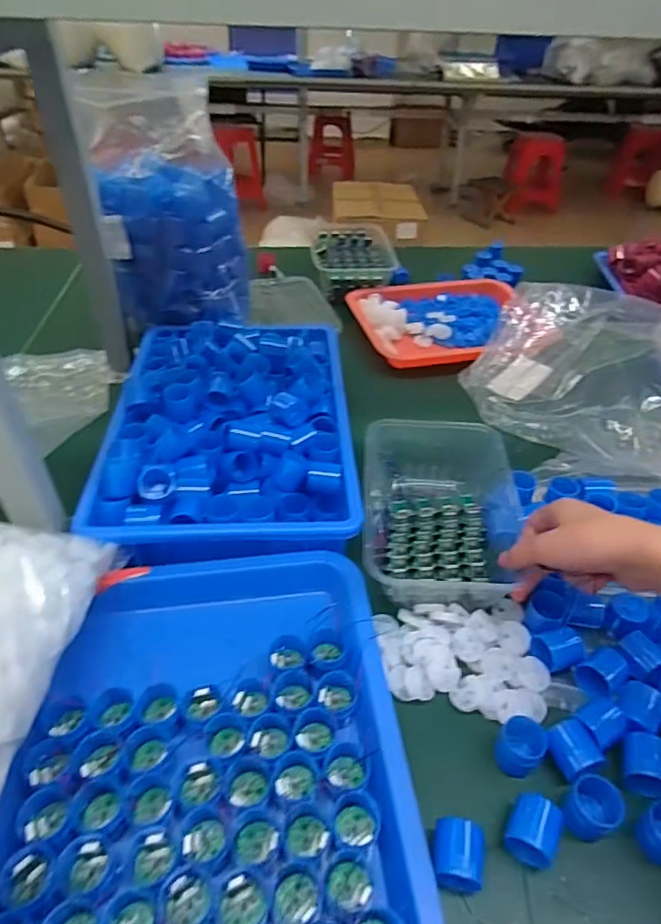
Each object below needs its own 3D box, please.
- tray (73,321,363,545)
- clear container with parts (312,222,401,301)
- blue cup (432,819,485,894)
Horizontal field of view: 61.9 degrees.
[{"bbox_3d":[-0.103,-0.052,0.590,0.240,0.057,0.342,-1,41,-4],"label":"tray"},{"bbox_3d":[0.036,-0.363,0.981,0.142,0.053,0.210,-4,42,-8],"label":"clear container with parts"},{"bbox_3d":[0.076,0.238,0.332,0.027,0.028,0.036,11,42,9],"label":"blue cup"}]

